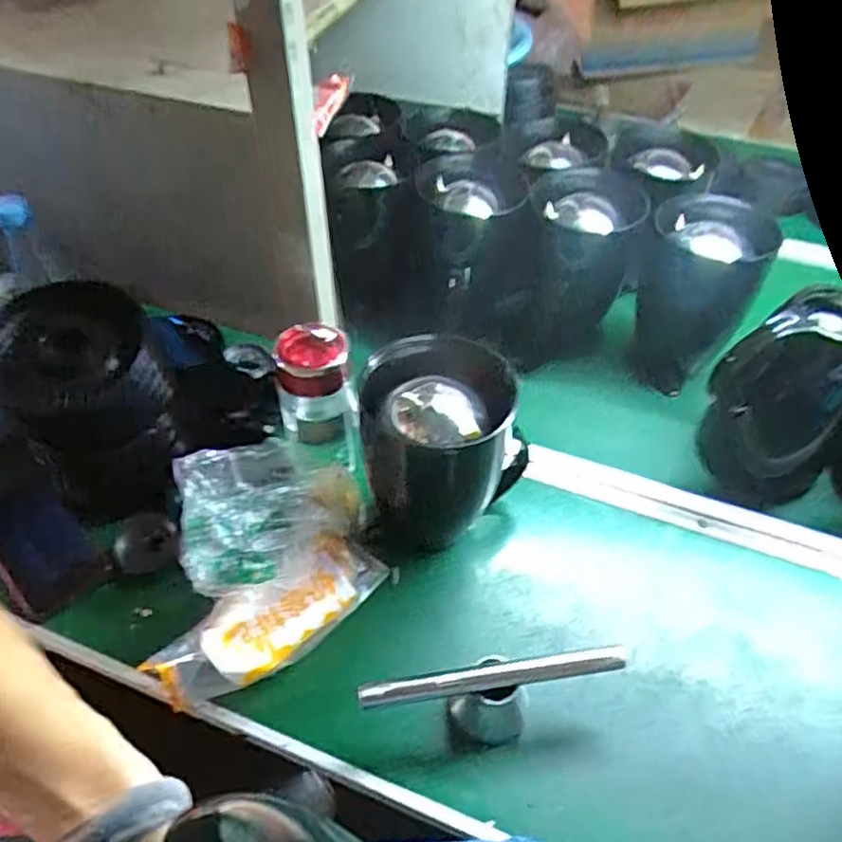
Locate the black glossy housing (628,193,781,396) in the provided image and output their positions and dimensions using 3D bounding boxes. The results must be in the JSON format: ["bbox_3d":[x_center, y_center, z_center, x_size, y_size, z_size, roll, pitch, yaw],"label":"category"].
[{"bbox_3d":[0.332,-0.154,0.835,0.129,0.207,0.132,21,50,18],"label":"black glossy housing"}]

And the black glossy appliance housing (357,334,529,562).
[{"bbox_3d":[0.020,0.030,0.617,0.146,0.179,0.118,6,47,5],"label":"black glossy appliance housing"}]

